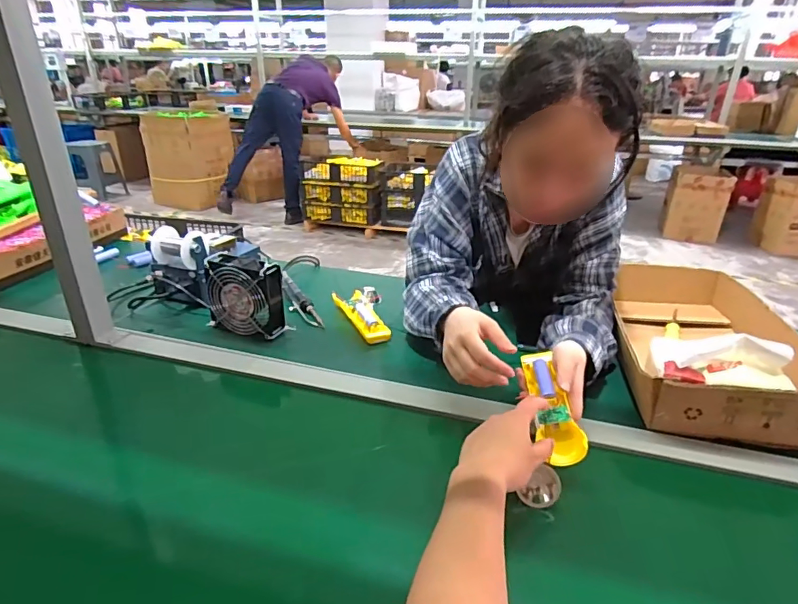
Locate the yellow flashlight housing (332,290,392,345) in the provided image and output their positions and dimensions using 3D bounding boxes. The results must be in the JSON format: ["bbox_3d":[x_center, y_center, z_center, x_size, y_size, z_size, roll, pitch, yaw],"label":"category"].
[{"bbox_3d":[-0.067,0.020,0.844,0.056,0.025,0.157,-13,37,-19],"label":"yellow flashlight housing"}]

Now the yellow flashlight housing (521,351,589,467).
[{"bbox_3d":[0.179,0.119,0.575,0.040,0.022,0.162,-1,37,-3],"label":"yellow flashlight housing"}]

